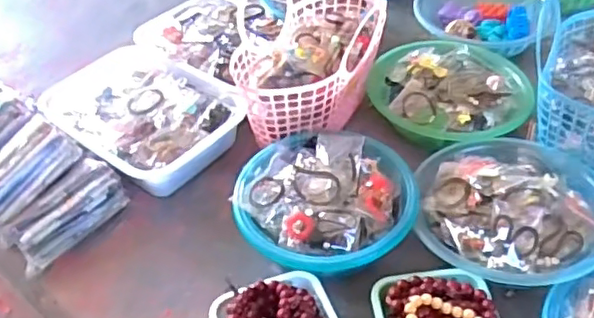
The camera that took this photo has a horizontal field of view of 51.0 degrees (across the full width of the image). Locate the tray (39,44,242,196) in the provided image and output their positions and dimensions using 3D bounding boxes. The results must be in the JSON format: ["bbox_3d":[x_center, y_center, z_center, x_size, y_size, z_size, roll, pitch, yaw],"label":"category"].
[{"bbox_3d":[-0.231,-0.061,0.943,0.271,0.085,0.211,30,52,29],"label":"tray"}]

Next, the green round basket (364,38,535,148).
[{"bbox_3d":[0.228,-0.101,0.942,0.230,0.066,0.223,15,46,17],"label":"green round basket"}]

